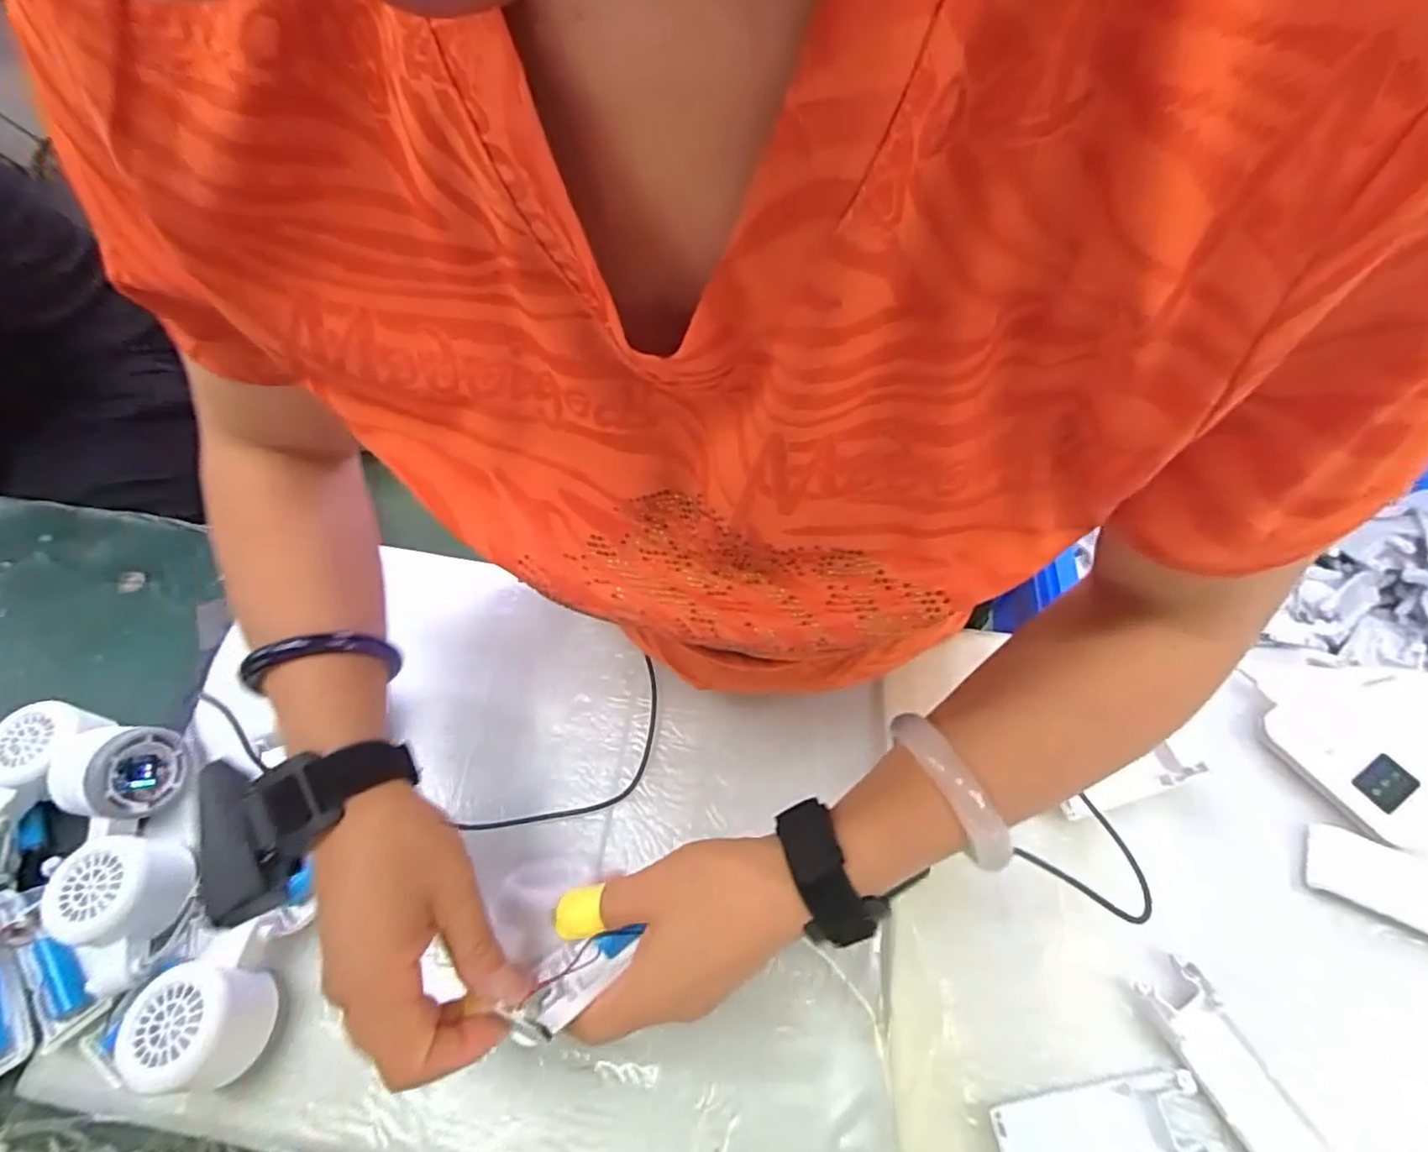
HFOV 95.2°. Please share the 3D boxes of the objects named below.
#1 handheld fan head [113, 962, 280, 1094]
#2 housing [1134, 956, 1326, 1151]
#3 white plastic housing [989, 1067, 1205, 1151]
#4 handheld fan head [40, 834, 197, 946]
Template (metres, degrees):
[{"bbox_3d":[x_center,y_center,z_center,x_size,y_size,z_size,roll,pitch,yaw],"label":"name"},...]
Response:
[{"bbox_3d":[-0.281,0.249,0.362,0.057,0.051,0.055,0,60,3],"label":"handheld fan head"},{"bbox_3d":[0.275,0.263,0.342,0.036,0.012,0.104,-23,62,-10],"label":"housing"},{"bbox_3d":[0.197,0.285,0.333,0.105,0.014,0.040,-9,60,-2],"label":"white plastic housing"},{"bbox_3d":[-0.357,0.192,0.399,0.057,0.048,0.055,-1,60,3],"label":"handheld fan head"}]

